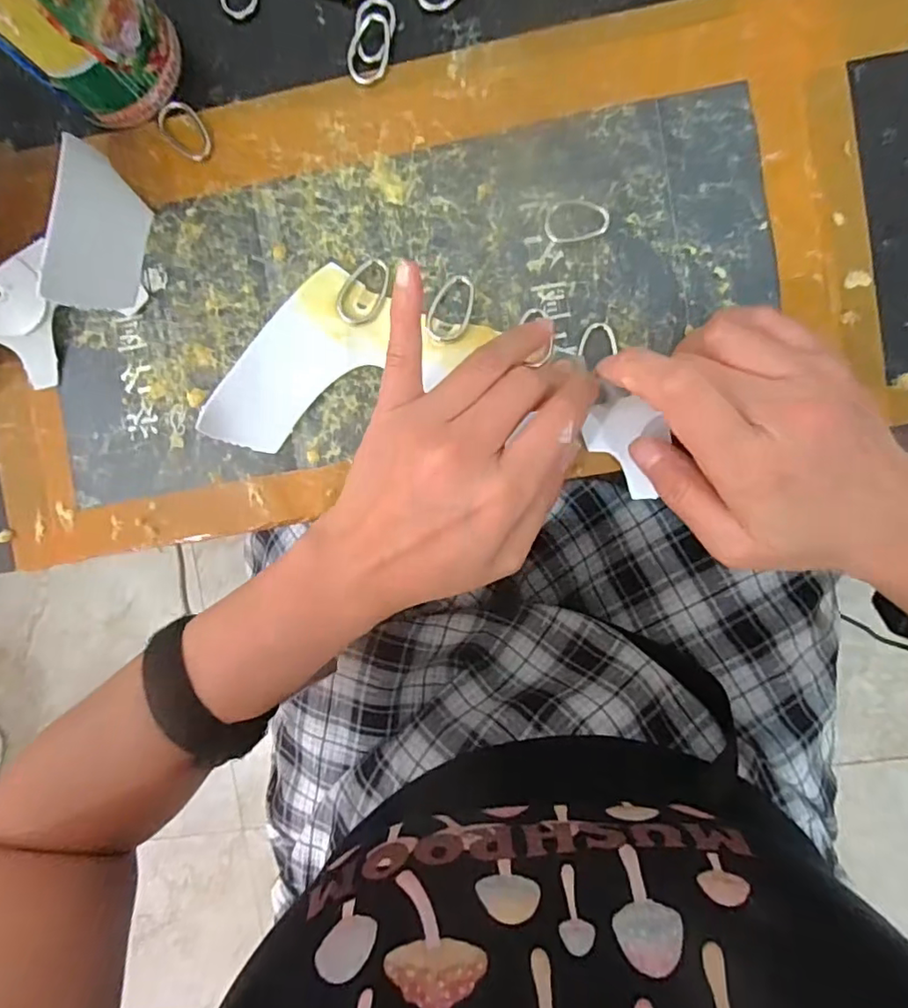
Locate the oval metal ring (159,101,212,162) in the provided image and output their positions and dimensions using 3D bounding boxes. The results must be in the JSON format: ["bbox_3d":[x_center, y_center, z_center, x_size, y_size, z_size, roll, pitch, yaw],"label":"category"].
[{"bbox_3d":[-0.134,-0.186,0.289,0.019,0.004,0.032,-41,88,6],"label":"oval metal ring"}]

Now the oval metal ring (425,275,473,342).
[{"bbox_3d":[-0.001,-0.093,0.276,0.020,0.004,0.032,13,88,5],"label":"oval metal ring"}]

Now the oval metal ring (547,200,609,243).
[{"bbox_3d":[0.057,-0.131,0.268,0.029,0.004,0.018,2,93,6],"label":"oval metal ring"}]

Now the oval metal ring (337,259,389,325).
[{"bbox_3d":[-0.043,-0.102,0.278,0.020,0.004,0.034,27,86,-7],"label":"oval metal ring"}]

